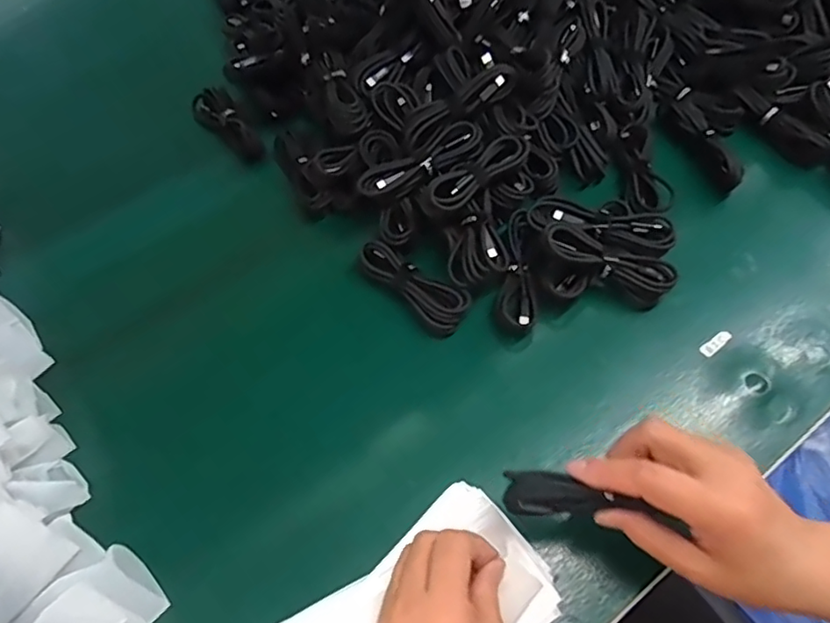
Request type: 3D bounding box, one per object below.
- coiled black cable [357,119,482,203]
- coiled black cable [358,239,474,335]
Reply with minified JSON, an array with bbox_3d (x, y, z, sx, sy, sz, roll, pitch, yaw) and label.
[{"bbox_3d":[0.005,-0.128,0.490,0.110,0.017,0.034,-30,63,-2],"label":"coiled black cable"},{"bbox_3d":[-0.005,-0.021,0.465,0.100,0.017,0.034,33,67,20],"label":"coiled black cable"}]

